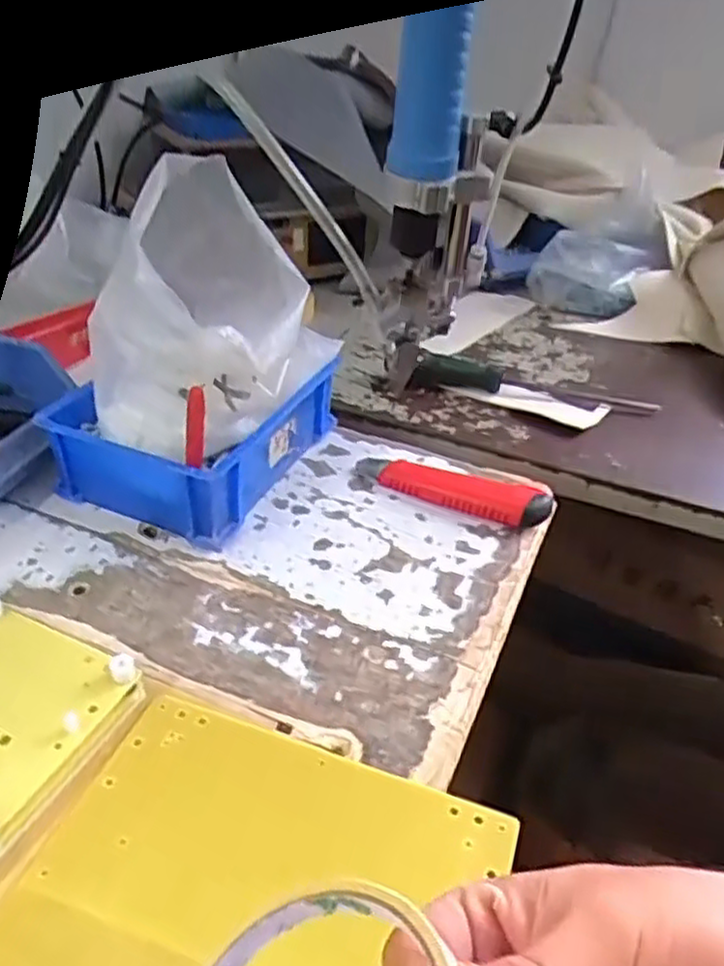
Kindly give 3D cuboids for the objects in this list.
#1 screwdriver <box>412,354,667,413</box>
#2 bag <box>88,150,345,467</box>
[{"bbox_3d":[0.160,-0.096,0.704,0.226,0.031,0.025,7,36,3],"label":"screwdriver"},{"bbox_3d":[-0.105,-0.114,0.505,0.127,0.155,0.174,13,37,11],"label":"bag"}]

